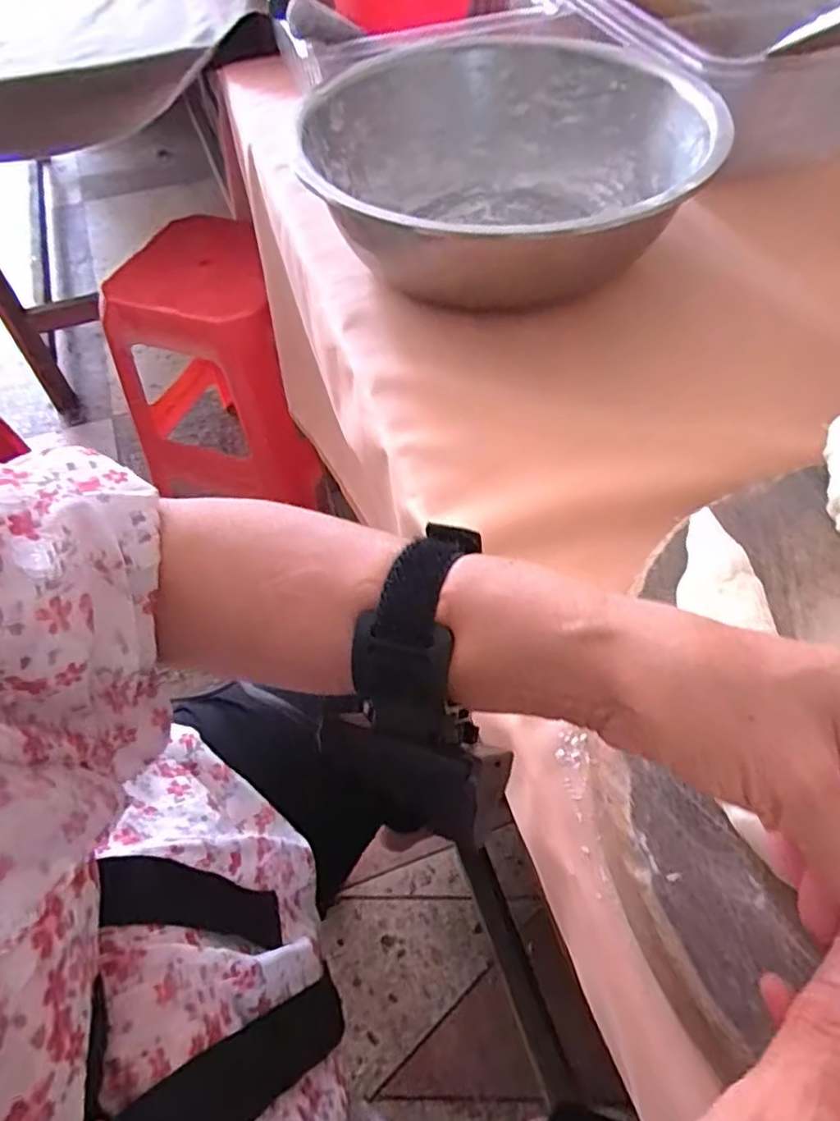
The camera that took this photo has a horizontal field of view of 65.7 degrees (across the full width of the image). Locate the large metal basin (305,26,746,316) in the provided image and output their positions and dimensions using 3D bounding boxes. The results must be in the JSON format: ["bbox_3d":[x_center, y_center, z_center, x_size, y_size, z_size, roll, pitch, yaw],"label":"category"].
[{"bbox_3d":[0.065,-0.347,0.581,0.306,0.107,0.306,-1,55,1],"label":"large metal basin"}]

